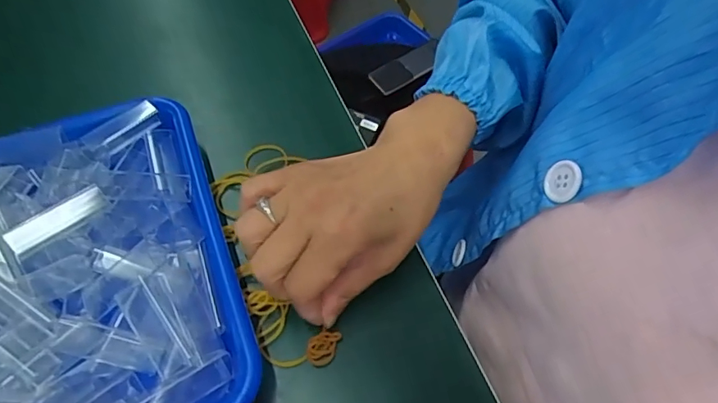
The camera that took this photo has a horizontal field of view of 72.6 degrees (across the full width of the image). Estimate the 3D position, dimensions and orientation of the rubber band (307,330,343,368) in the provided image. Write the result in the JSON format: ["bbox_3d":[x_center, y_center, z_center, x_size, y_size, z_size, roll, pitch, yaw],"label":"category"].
[{"bbox_3d":[-0.022,0.087,0.291,0.017,0.004,0.022,16,61,12],"label":"rubber band"}]

